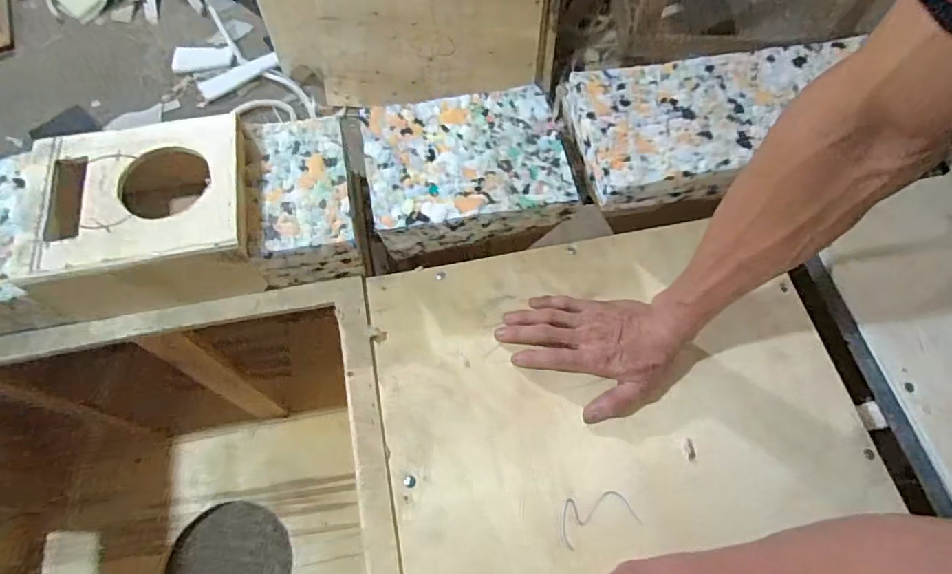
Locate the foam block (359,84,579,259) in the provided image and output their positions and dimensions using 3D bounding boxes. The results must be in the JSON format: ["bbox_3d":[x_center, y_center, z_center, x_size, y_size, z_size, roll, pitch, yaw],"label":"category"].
[{"bbox_3d":[-0.012,-0.133,0.600,0.220,0.074,0.171,-10,65,-6],"label":"foam block"}]

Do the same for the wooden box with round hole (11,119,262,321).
[{"bbox_3d":[-0.336,-0.077,0.537,0.203,0.098,0.175,-10,65,-6],"label":"wooden box with round hole"}]

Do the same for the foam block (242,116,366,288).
[{"bbox_3d":[-0.189,-0.098,0.565,0.104,0.066,0.167,-9,65,-5],"label":"foam block"}]

